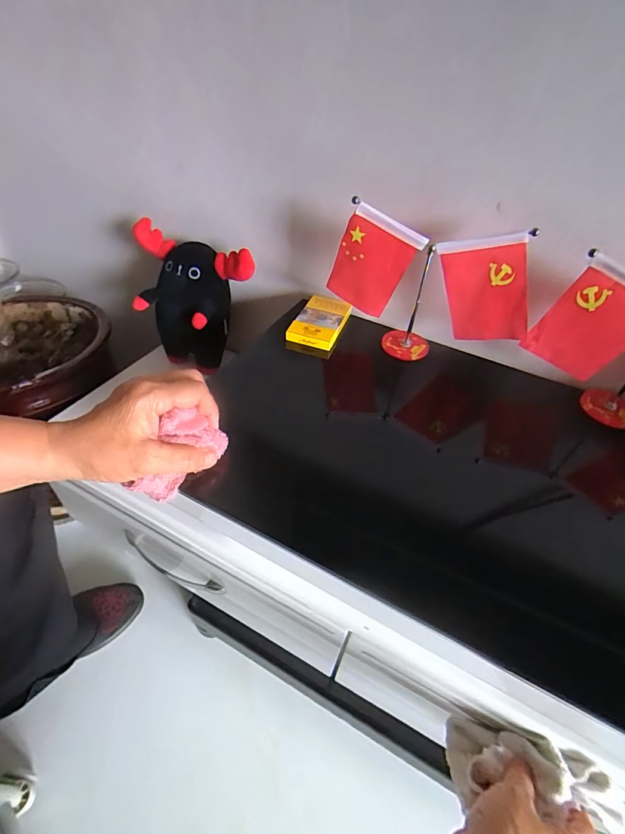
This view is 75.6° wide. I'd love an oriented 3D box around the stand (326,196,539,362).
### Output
[{"bbox_3d":[0.123,-0.139,0.446,0.216,0.145,0.058,31,50,23],"label":"stand"}]

